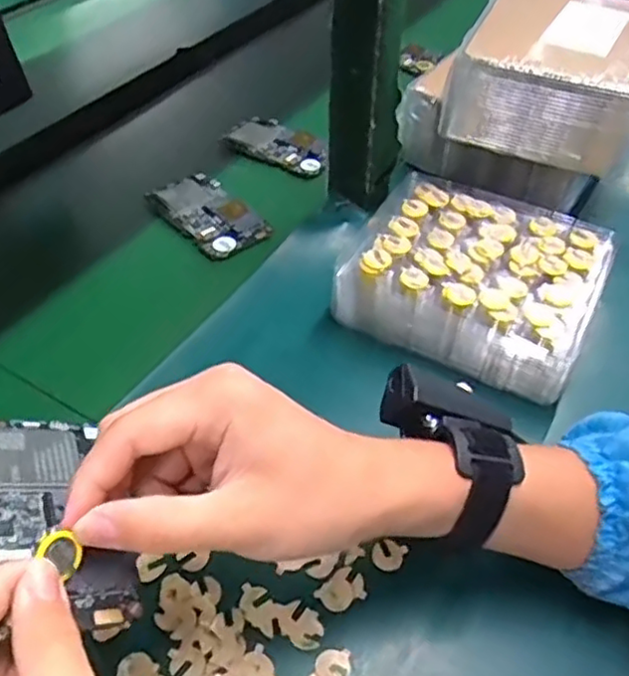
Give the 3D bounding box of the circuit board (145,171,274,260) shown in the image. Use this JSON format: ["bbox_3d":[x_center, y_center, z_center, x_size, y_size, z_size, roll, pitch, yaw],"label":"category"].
[{"bbox_3d":[-0.098,-0.116,0.609,0.067,0.017,0.122,-34,52,-23],"label":"circuit board"}]

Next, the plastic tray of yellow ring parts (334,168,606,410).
[{"bbox_3d":[0.110,-0.050,0.500,0.192,0.058,0.145,22,49,17],"label":"plastic tray of yellow ring parts"}]

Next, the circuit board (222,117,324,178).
[{"bbox_3d":[-0.037,-0.202,0.690,0.124,0.014,0.067,26,49,27],"label":"circuit board"}]

